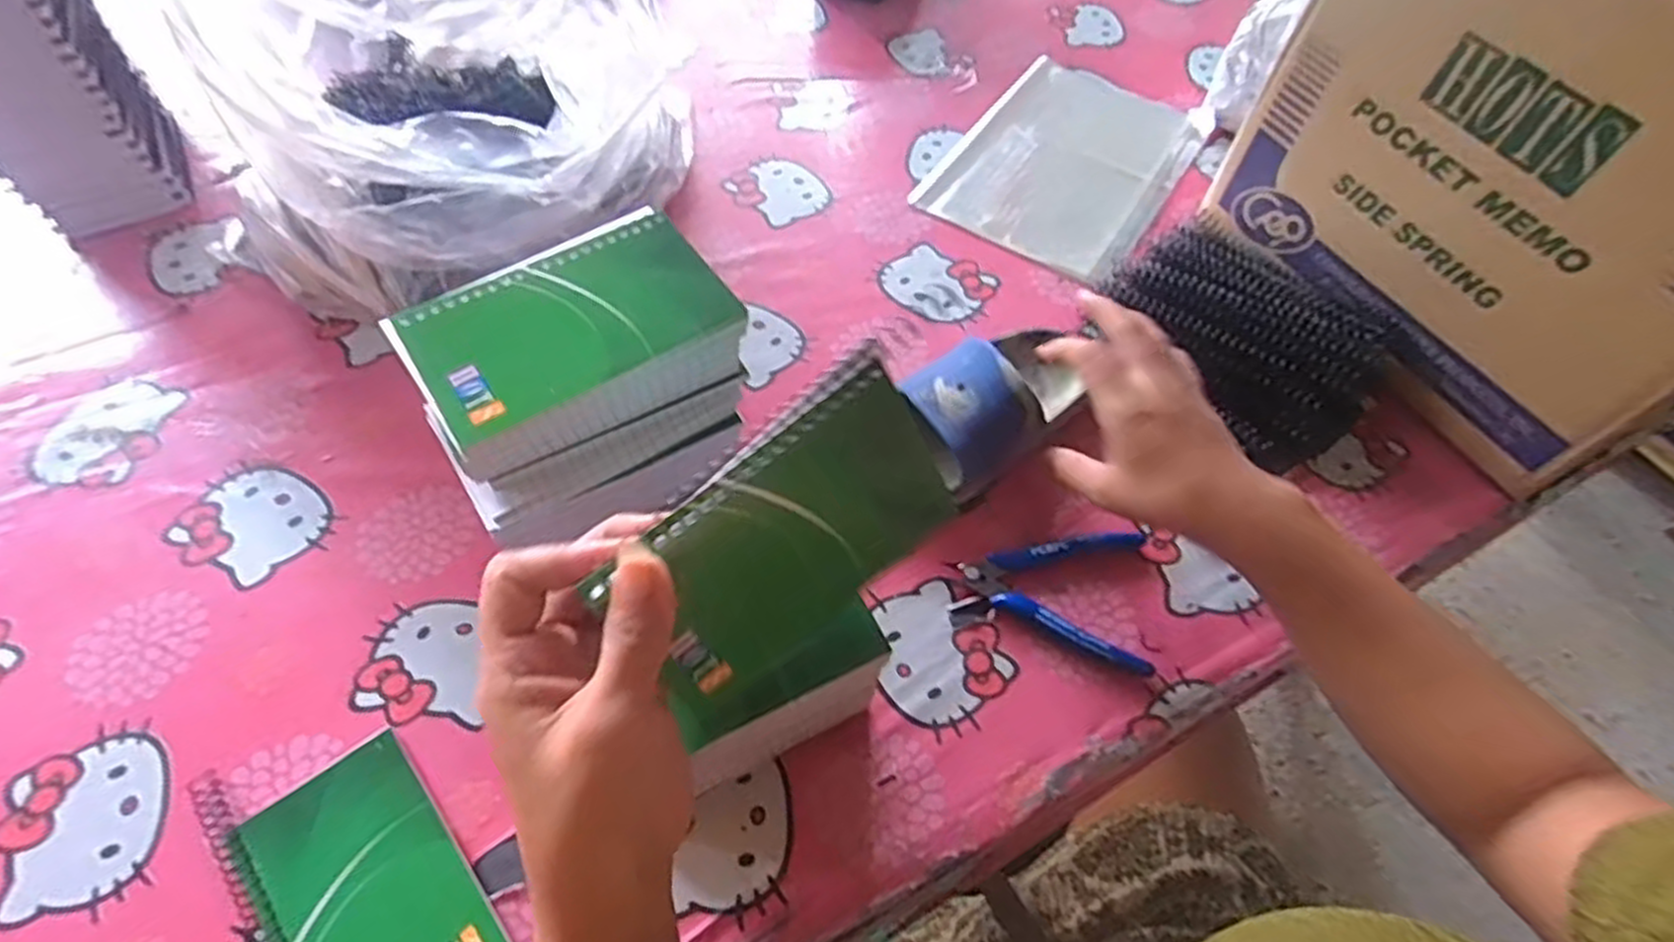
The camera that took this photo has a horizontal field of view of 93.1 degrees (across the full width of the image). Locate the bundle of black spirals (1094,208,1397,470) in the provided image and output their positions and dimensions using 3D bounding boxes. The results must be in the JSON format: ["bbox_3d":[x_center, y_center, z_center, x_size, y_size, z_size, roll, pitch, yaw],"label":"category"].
[{"bbox_3d":[0.284,-0.102,0.543,0.116,0.063,0.178,-30,64,-20],"label":"bundle of black spirals"}]

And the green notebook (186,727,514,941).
[{"bbox_3d":[-0.229,0.187,0.371,0.085,0.014,0.158,-36,66,-23],"label":"green notebook"}]

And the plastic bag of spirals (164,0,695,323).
[{"bbox_3d":[-0.260,-0.247,0.551,0.299,0.175,0.274,-6,58,-7],"label":"plastic bag of spirals"}]

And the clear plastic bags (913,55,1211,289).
[{"bbox_3d":[0.200,-0.271,0.682,0.171,0.014,0.255,30,61,15],"label":"clear plastic bags"}]

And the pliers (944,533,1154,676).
[{"bbox_3d":[0.123,0.068,0.459,0.112,0.009,0.085,7,58,1],"label":"pliers"}]

